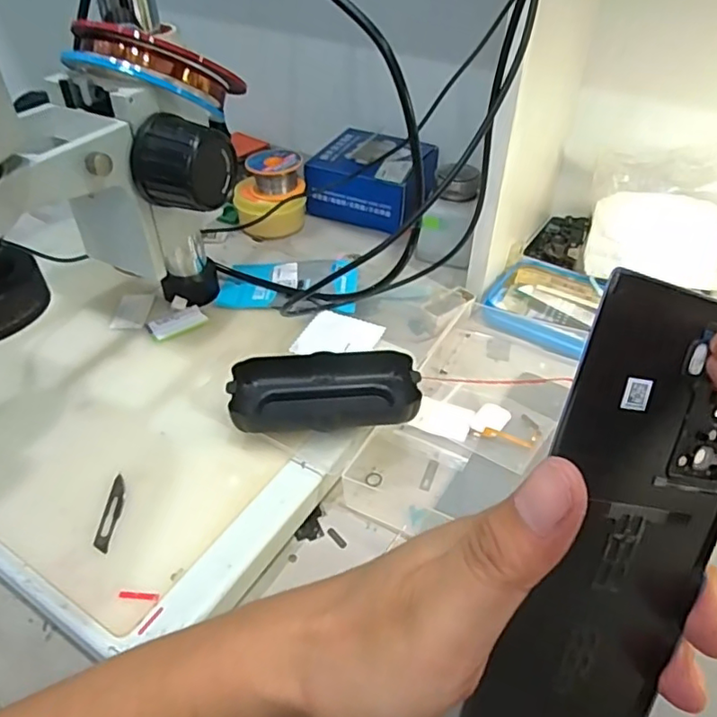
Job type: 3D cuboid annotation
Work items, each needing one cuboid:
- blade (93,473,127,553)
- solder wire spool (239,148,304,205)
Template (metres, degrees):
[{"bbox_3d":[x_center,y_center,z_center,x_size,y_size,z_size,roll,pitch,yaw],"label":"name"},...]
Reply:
[{"bbox_3d":[-0.129,0.080,0.305,0.009,0.004,0.045,0,42,-3],"label":"blade"},{"bbox_3d":[-0.084,-0.180,0.570,0.059,0.034,0.059,-1,42,-3],"label":"solder wire spool"}]

